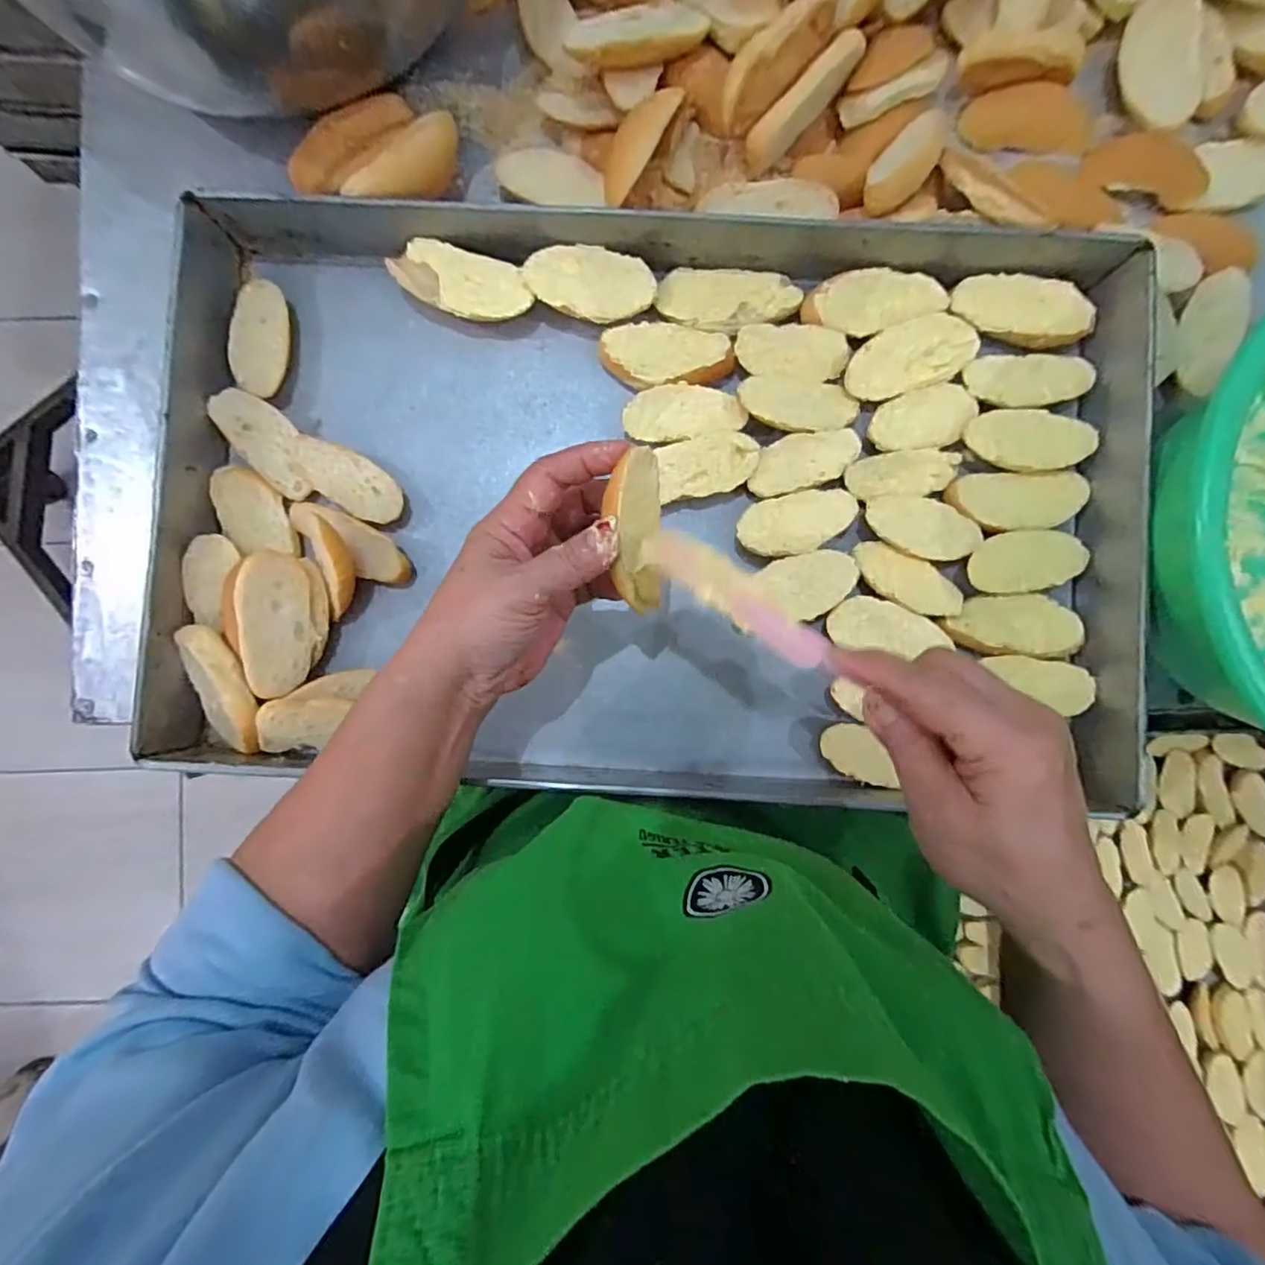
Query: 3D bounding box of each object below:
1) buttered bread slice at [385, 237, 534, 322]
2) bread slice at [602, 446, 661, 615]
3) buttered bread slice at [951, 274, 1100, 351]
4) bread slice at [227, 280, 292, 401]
[{"bbox_3d":[-0.114,-0.235,0.397,0.094,0.026,0.043,17,89,0],"label":"buttered bread slice"},{"bbox_3d":[-0.002,-0.048,0.287,0.018,0.034,0.081,16,121,34],"label":"bread slice"},{"bbox_3d":[0.264,-0.219,0.390,0.090,0.016,0.043,11,89,0],"label":"buttered bread slice"},{"bbox_3d":[-0.253,-0.198,0.399,0.034,0.021,0.075,4,89,0],"label":"bread slice"}]

